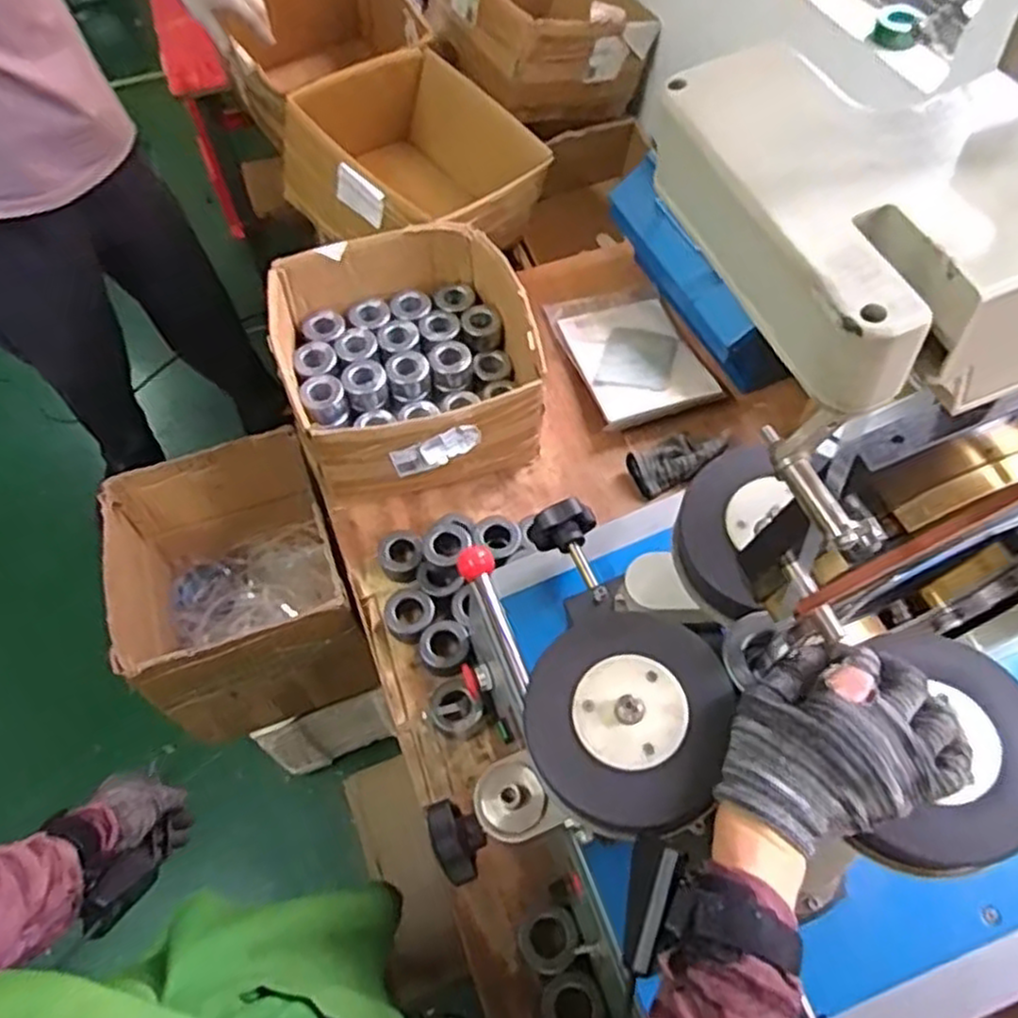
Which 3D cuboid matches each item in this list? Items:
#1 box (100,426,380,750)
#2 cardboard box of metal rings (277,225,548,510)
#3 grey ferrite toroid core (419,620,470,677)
[{"bbox_3d":[-0.399,0.129,1.142,0.289,0.324,0.321,-17,60,-10],"label":"box"},{"bbox_3d":[-0.140,-0.206,1.046,0.317,0.162,0.352,-17,60,-10],"label":"cardboard box of metal rings"},{"bbox_3d":[-0.077,0.172,0.906,0.060,0.024,0.066,0,58,1],"label":"grey ferrite toroid core"}]

